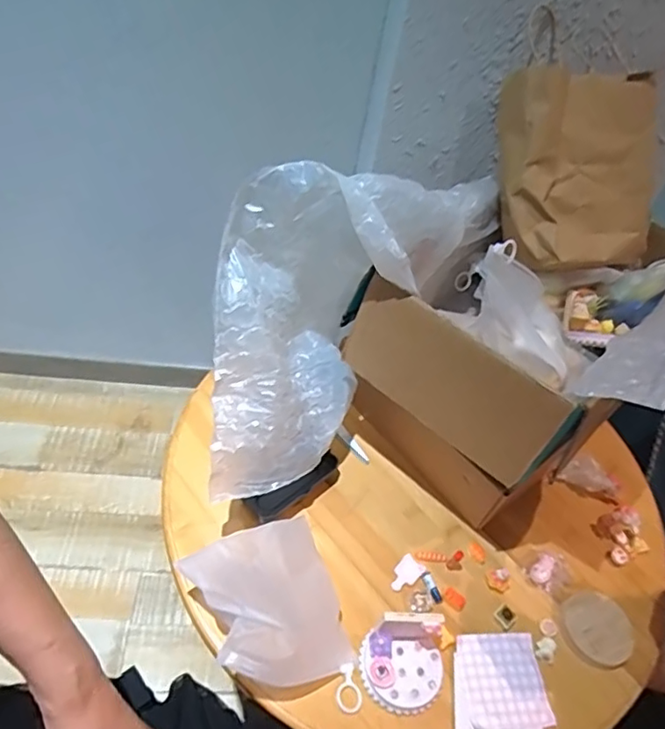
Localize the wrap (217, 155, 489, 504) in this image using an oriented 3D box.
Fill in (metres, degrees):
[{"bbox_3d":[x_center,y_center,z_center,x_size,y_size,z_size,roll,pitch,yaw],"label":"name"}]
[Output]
[{"bbox_3d":[-0.001,-0.075,0.590,0.159,0.250,0.386,35,51,19],"label":"wrap"}]

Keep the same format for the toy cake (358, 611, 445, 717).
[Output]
[{"bbox_3d":[0.068,0.262,0.501,0.077,0.058,0.069,0,48,-10],"label":"toy cake"}]

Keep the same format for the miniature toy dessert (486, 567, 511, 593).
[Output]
[{"bbox_3d":[0.172,0.221,0.585,0.024,0.024,0.019,39,52,22],"label":"miniature toy dessert"}]

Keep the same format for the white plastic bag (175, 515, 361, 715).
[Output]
[{"bbox_3d":[-0.052,0.222,0.511,0.127,0.073,0.153,-16,53,-23],"label":"white plastic bag"}]

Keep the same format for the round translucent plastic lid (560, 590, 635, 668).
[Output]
[{"bbox_3d":[0.266,0.263,0.567,0.068,0.012,0.066,6,47,-7],"label":"round translucent plastic lid"}]

